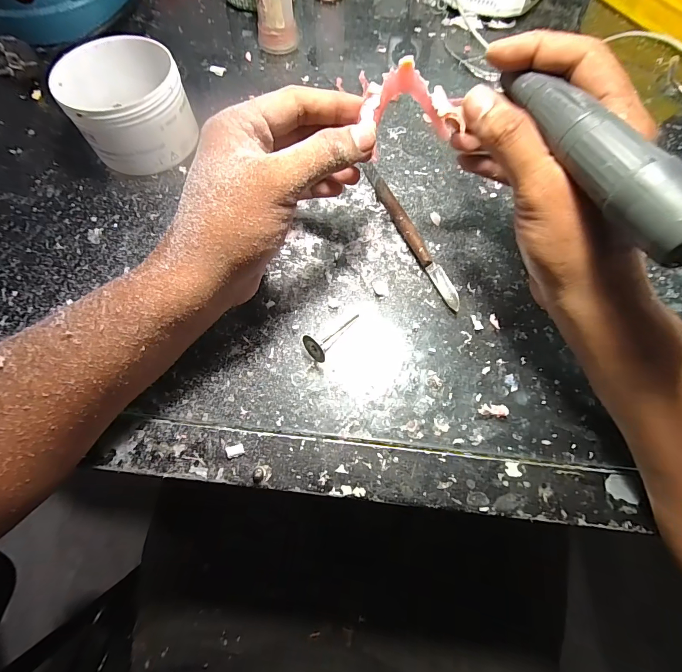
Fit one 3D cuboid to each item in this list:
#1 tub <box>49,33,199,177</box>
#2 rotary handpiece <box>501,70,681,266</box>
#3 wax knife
[{"bbox_3d":[-0.171,-0.185,0.294,0.090,0.067,0.098,-29,70,-12],"label":"tub"},{"bbox_3d":[0.117,-0.078,0.154,0.023,0.020,0.149,-15,59,-7],"label":"rotary handpiece"},{"bbox_3d":[0.053,-0.084,0.281,0.010,0.012,0.149,-22,69,-9],"label":"wax knife"}]

